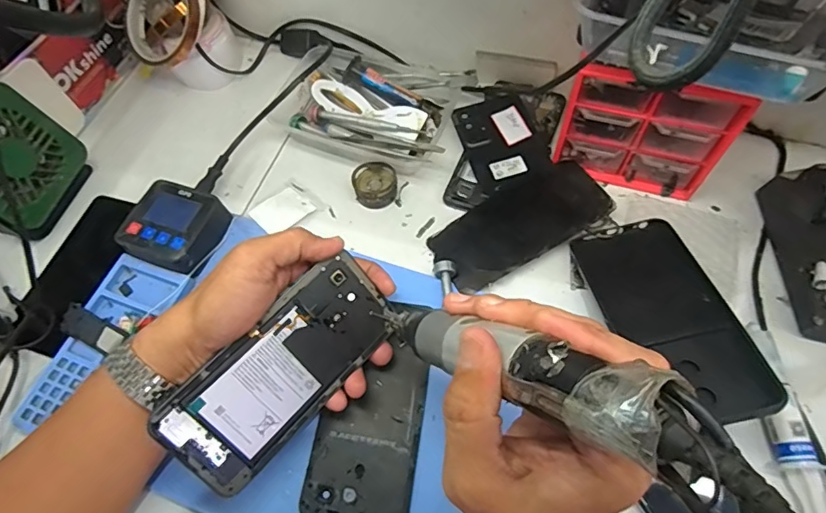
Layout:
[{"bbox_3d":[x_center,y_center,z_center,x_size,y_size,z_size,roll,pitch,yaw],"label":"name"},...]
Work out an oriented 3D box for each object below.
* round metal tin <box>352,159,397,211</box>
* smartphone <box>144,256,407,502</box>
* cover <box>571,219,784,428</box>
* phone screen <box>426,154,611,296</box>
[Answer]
[{"bbox_3d":[-0.035,-0.068,0.460,0.038,0.021,0.042,-3,64,1],"label":"round metal tin"},{"bbox_3d":[-0.084,0.074,0.333,0.159,0.004,0.072,-45,110,-21],"label":"smartphone"},{"bbox_3d":[0.185,0.040,0.365,0.080,0.010,0.171,-21,45,10],"label":"cover"},{"bbox_3d":[0.093,-0.031,0.430,0.151,0.009,0.068,-28,66,-11],"label":"phone screen"}]

